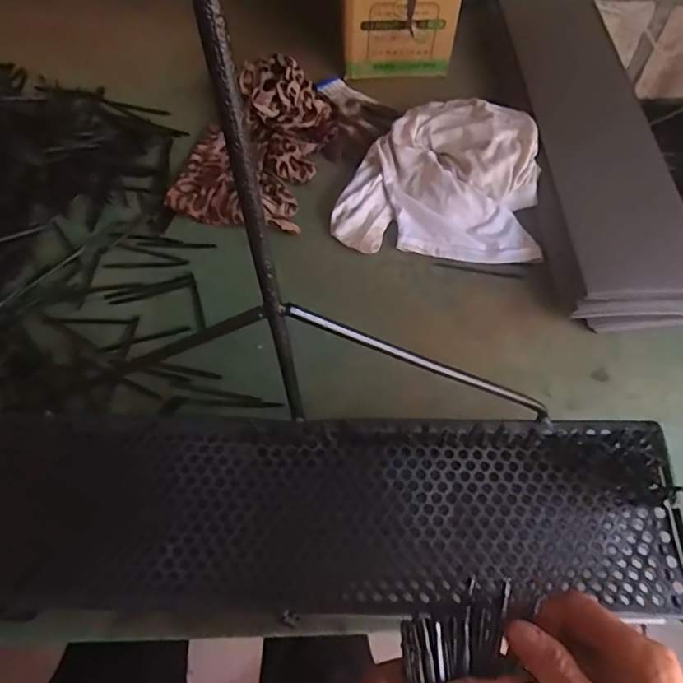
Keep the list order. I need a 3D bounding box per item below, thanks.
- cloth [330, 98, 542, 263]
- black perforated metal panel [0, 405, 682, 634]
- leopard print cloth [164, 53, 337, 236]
[{"bbox_3d":[0.136,-0.218,0.674,0.247,0.055,0.269,13,60,7],"label":"cloth"},{"bbox_3d":[-0.050,0.136,0.419,0.609,0.045,0.157,2,59,0],"label":"black perforated metal panel"},{"bbox_3d":[-0.114,-0.263,0.690,0.178,0.073,0.241,13,60,7],"label":"leopard print cloth"}]

